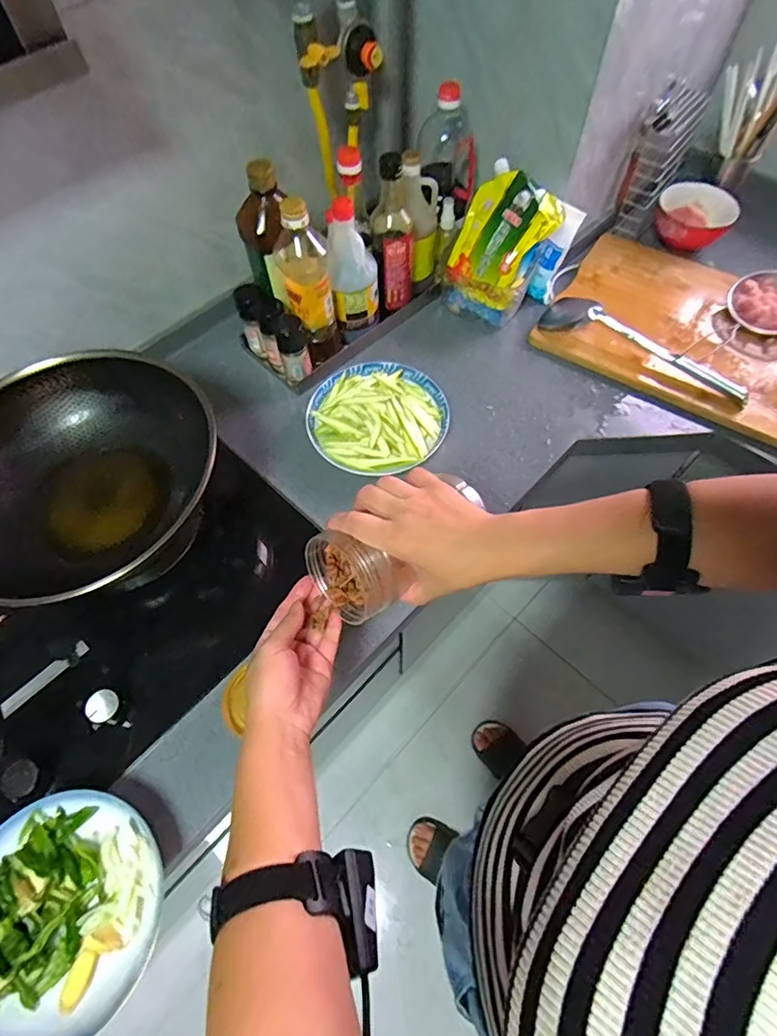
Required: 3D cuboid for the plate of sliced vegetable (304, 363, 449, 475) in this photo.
[{"bbox_3d":[-0.016,-0.153,0.752,0.195,0.059,0.196,0,63,1],"label":"plate of sliced vegetable"}]

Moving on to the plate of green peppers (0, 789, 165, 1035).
[{"bbox_3d":[-0.316,0.379,0.490,0.194,0.047,0.196,0,63,1],"label":"plate of green peppers"}]

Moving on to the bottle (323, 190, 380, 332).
[{"bbox_3d":[-0.052,-0.369,0.763,0.071,0.178,0.061,-3,63,-1],"label":"bottle"}]

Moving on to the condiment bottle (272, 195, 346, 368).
[{"bbox_3d":[-0.111,-0.325,0.732,0.075,0.240,0.077,-12,63,-5],"label":"condiment bottle"}]

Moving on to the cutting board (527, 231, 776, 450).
[{"bbox_3d":[0.521,-0.319,0.838,0.462,0.027,0.337,29,67,15],"label":"cutting board"}]

